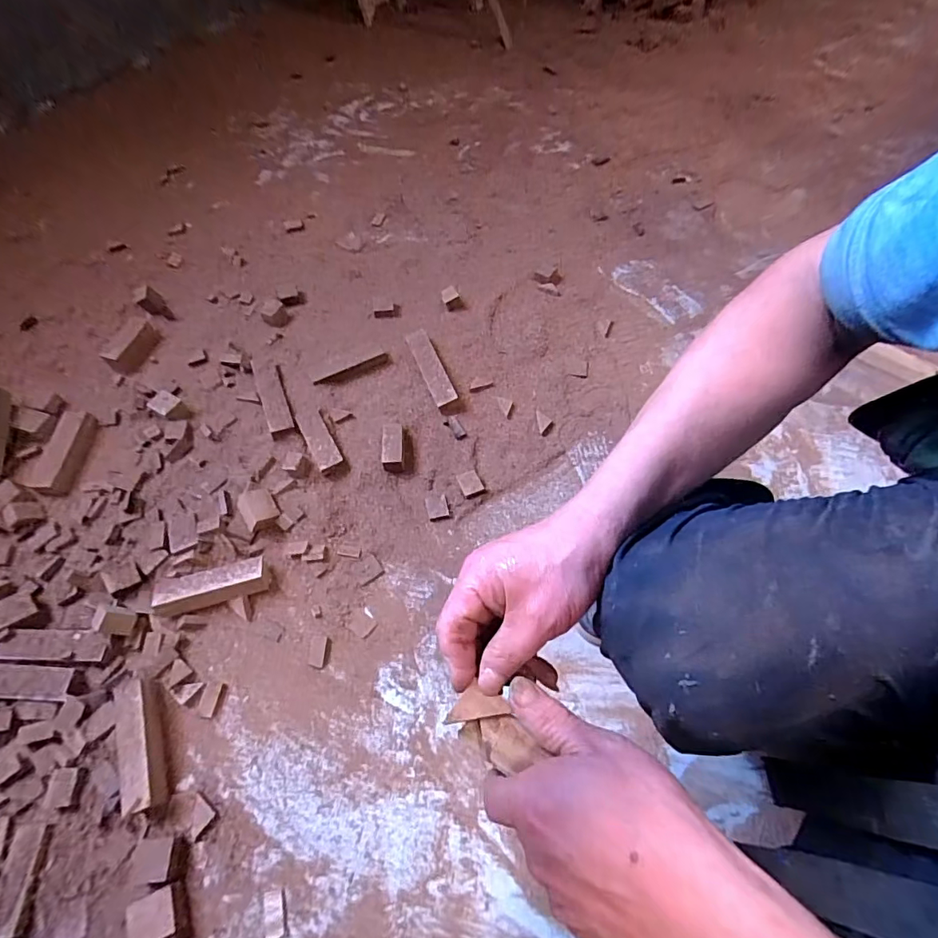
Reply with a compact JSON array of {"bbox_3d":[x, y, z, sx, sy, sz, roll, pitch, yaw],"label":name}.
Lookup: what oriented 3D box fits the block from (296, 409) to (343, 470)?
[{"bbox_3d":[-0.230,-0.045,0.750,0.037,0.019,0.110,-25,65,-14],"label":"block"}]

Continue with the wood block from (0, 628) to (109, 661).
[{"bbox_3d":[-0.507,0.214,0.593,0.123,0.013,0.036,1,64,-2],"label":"wood block"}]

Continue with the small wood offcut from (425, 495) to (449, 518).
[{"bbox_3d":[-0.047,0.054,0.709,0.030,0.006,0.036,-14,63,-9],"label":"small wood offcut"}]

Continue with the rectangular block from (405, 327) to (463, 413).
[{"bbox_3d":[-0.060,-0.165,0.812,0.040,0.027,0.171,-20,64,-12],"label":"rectangular block"}]

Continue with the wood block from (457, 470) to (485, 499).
[{"bbox_3d":[0.002,0.021,0.724,0.032,0.013,0.041,-20,64,-12],"label":"wood block"}]

